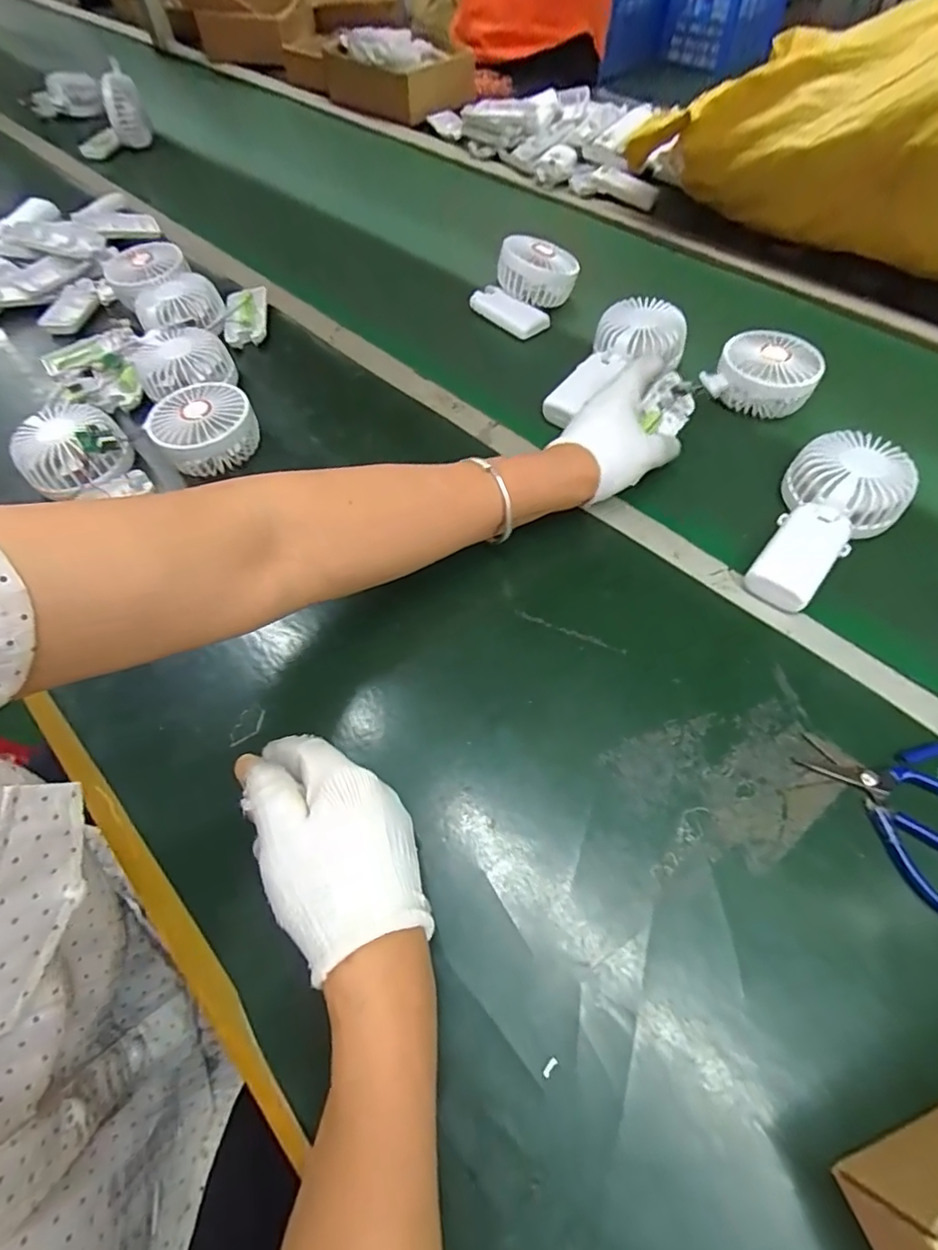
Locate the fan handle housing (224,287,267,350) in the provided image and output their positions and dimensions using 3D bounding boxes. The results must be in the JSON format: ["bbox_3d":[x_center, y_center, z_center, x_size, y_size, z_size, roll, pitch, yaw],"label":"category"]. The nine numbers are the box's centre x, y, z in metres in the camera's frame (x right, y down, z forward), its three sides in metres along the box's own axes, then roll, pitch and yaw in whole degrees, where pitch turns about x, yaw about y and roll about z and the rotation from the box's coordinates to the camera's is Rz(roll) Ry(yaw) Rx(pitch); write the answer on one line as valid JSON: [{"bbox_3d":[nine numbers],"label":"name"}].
[{"bbox_3d":[-0.247,-0.344,0.618,0.042,0.018,0.089,-5,57,-2],"label":"fan handle housing"}]

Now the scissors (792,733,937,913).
[{"bbox_3d":[0.256,0.103,0.321,0.117,0.014,0.101,25,63,18],"label":"scissors"}]

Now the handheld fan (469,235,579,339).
[{"bbox_3d":[0.064,-0.386,0.623,0.094,0.057,0.107,36,65,22],"label":"handheld fan"}]

